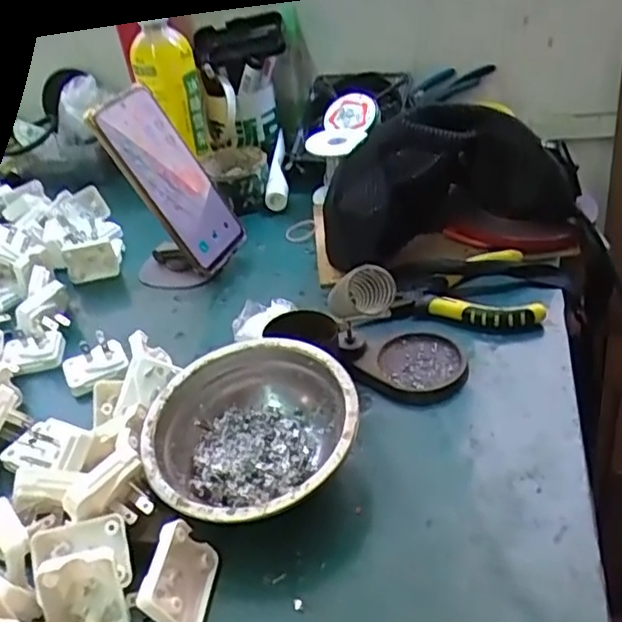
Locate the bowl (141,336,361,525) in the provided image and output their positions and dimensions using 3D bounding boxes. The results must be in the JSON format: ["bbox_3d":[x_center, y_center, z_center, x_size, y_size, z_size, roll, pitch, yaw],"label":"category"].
[{"bbox_3d":[-0.035,0.078,0.390,0.124,0.054,0.120,-5,36,3],"label":"bowl"}]

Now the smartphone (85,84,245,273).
[{"bbox_3d":[-0.122,-0.114,0.563,0.014,0.163,0.073,-15,29,47],"label":"smartphone"}]

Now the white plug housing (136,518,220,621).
[{"bbox_3d":[-0.066,0.139,0.332,0.015,0.040,0.048,-33,25,26],"label":"white plug housing"}]

